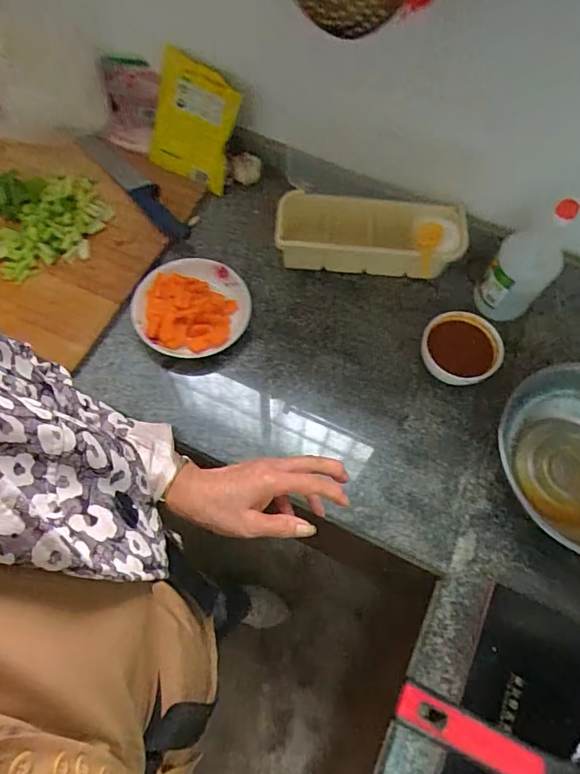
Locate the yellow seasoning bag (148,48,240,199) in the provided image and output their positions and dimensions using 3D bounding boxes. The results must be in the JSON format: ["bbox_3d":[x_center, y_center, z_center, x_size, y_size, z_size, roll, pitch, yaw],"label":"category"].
[{"bbox_3d":[-0.159,-0.434,0.786,0.142,0.179,0.045,28,42,8],"label":"yellow seasoning bag"}]

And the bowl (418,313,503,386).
[{"bbox_3d":[0.256,-0.053,0.728,0.111,0.061,0.109,1,64,-2],"label":"bowl"}]

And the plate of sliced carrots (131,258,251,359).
[{"bbox_3d":[-0.150,-0.119,0.737,0.172,0.043,0.156,0,64,-3],"label":"plate of sliced carrots"}]

